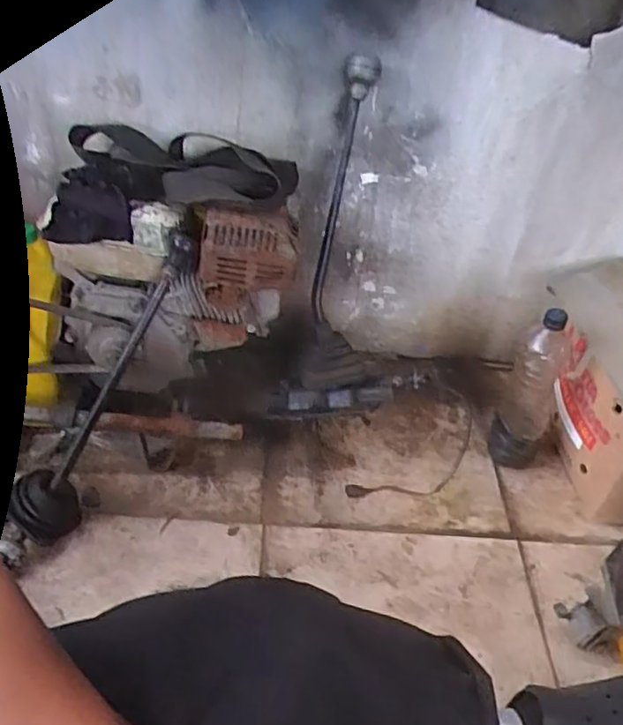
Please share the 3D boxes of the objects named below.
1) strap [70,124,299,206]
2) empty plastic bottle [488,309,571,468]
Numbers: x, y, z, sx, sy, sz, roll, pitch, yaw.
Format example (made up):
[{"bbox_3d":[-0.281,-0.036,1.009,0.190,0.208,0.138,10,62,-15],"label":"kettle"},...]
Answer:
[{"bbox_3d":[-0.182,-0.287,0.948,0.327,0.054,0.162,0,41,-9],"label":"strap"},{"bbox_3d":[0.353,0.053,1.033,0.082,0.287,0.056,24,43,18],"label":"empty plastic bottle"}]

